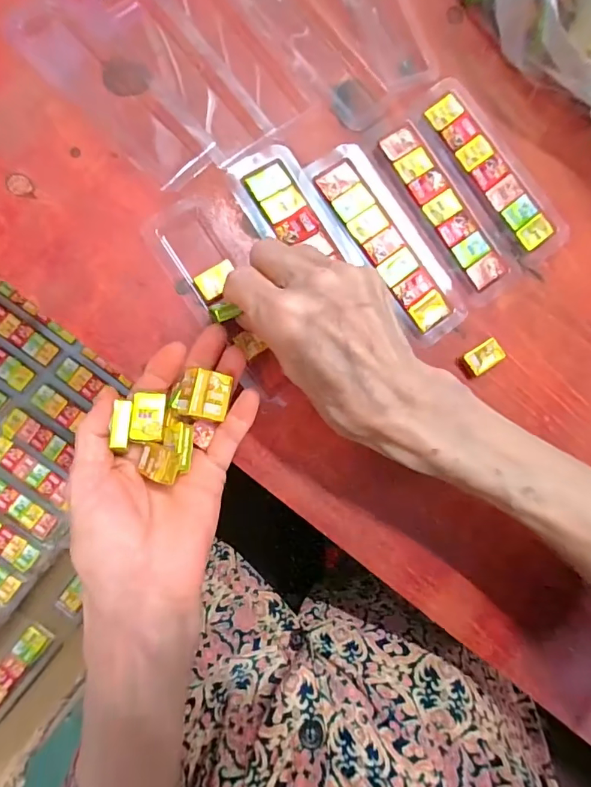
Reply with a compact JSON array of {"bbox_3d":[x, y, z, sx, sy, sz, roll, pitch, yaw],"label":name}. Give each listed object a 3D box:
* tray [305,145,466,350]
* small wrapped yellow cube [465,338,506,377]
[{"bbox_3d":[0.059,-0.095,0.298,0.050,0.007,0.136,-36,93,-8],"label":"tray"},{"bbox_3d":[0.126,-0.025,0.308,0.027,0.009,0.016,-32,92,-8],"label":"small wrapped yellow cube"}]

